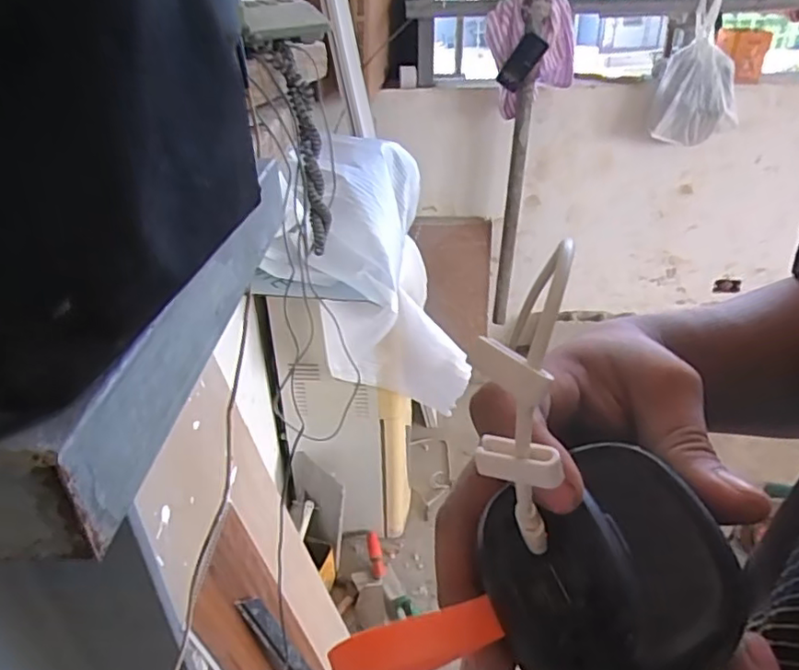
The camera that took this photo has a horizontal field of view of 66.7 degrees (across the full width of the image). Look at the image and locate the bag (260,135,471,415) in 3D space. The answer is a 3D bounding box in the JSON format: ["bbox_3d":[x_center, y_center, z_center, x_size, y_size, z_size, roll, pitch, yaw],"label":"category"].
[{"bbox_3d":[-0.037,-0.151,1.355,0.371,0.466,0.533,-1,33,1],"label":"bag"}]

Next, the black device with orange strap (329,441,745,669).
[{"bbox_3d":[0.041,0.080,0.184,0.119,0.042,0.064,-11,34,-14],"label":"black device with orange strap"}]

